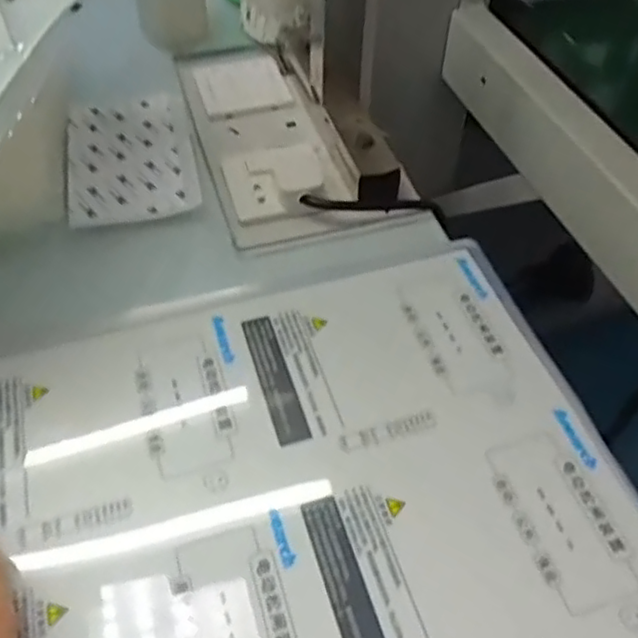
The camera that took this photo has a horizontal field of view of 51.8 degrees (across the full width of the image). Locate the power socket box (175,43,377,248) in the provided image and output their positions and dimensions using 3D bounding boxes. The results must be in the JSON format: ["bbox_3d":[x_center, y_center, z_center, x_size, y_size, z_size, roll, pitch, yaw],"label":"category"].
[{"bbox_3d":[-0.054,-0.186,0.619,0.118,0.028,0.301,-13,51,-11],"label":"power socket box"}]

